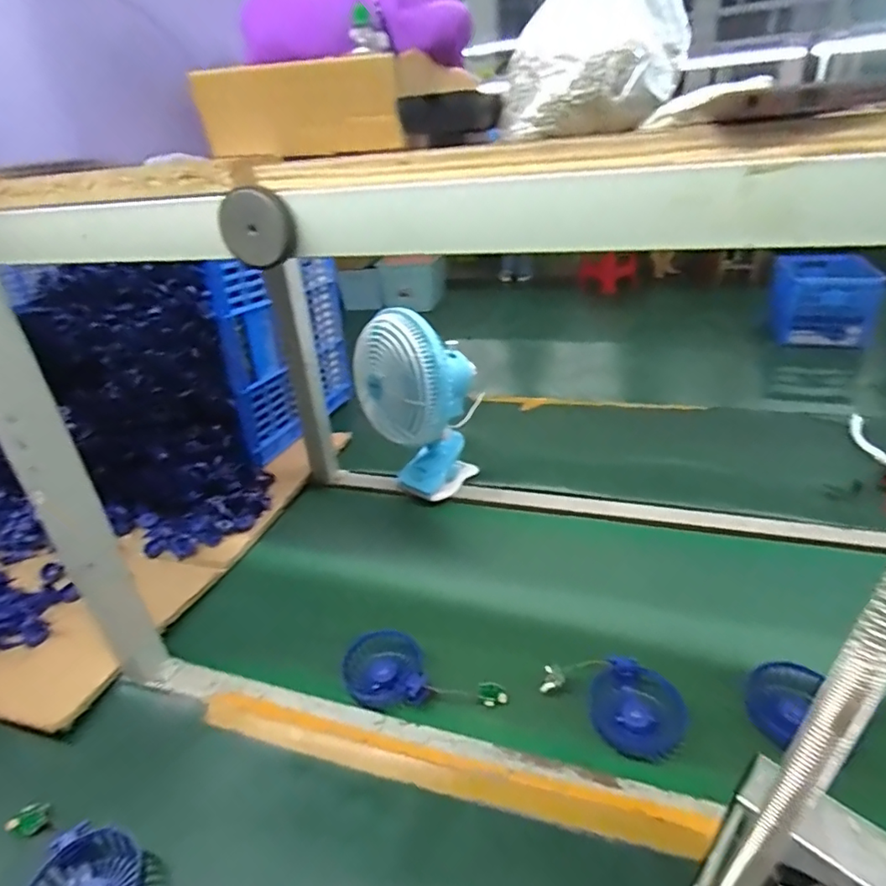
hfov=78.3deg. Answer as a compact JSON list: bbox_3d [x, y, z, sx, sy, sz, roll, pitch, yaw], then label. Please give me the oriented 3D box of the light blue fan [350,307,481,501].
[{"bbox_3d":[-0.031,-0.064,0.897,0.178,0.315,0.160,14,34,33],"label":"light blue fan"}]

